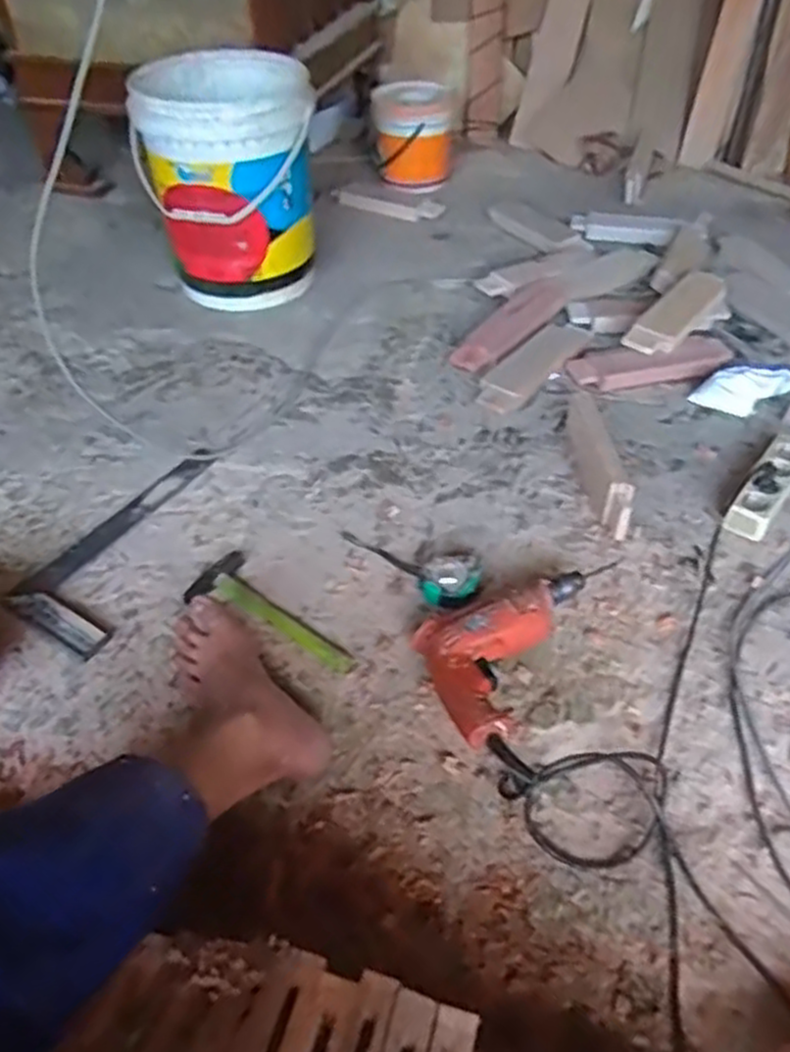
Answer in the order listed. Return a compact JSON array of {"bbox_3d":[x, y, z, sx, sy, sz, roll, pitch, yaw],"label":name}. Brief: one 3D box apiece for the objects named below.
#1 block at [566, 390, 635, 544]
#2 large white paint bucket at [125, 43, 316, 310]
[{"bbox_3d":[0.281,-0.100,1.081,0.041,0.067,0.279,-3,46,-1],"label":"block"},{"bbox_3d":[-0.301,-0.636,1.434,0.301,0.351,0.304,-16,47,-13],"label":"large white paint bucket"}]

